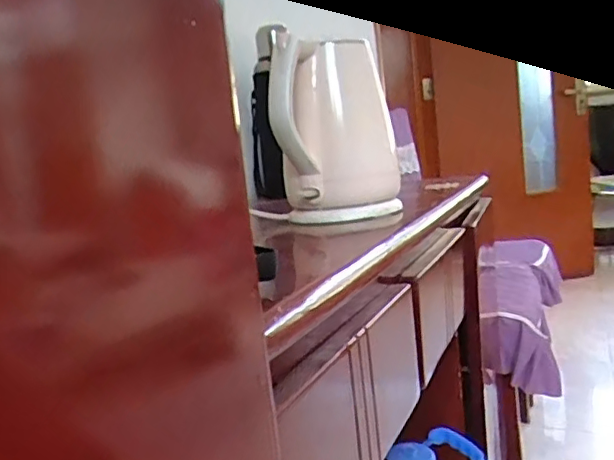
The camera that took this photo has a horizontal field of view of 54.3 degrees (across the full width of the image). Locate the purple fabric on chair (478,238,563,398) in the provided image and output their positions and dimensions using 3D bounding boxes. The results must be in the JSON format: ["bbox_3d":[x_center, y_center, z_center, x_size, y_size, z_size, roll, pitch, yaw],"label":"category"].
[{"bbox_3d":[0.526,0.193,1.488,0.195,0.221,0.556,-2,10,22],"label":"purple fabric on chair"}]

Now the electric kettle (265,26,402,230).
[{"bbox_3d":[0.038,-0.119,0.752,0.145,0.221,0.156,-4,9,7],"label":"electric kettle"}]

